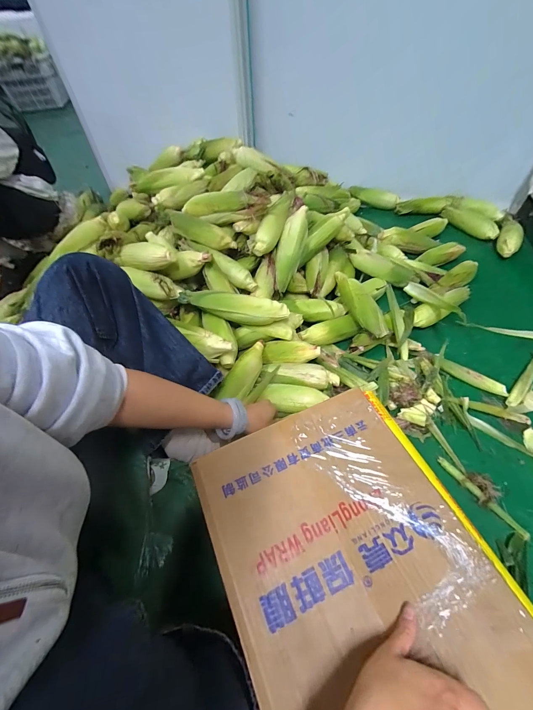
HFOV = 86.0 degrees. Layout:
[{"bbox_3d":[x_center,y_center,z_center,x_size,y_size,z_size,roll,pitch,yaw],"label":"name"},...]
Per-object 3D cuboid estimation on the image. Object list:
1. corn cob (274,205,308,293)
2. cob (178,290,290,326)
[{"bbox_3d":[0.068,-0.289,0.781,0.062,0.227,0.050,20,16,15],"label":"corn cob"},{"bbox_3d":[-0.077,-0.115,0.700,0.260,0.056,0.059,5,52,6],"label":"cob"}]

